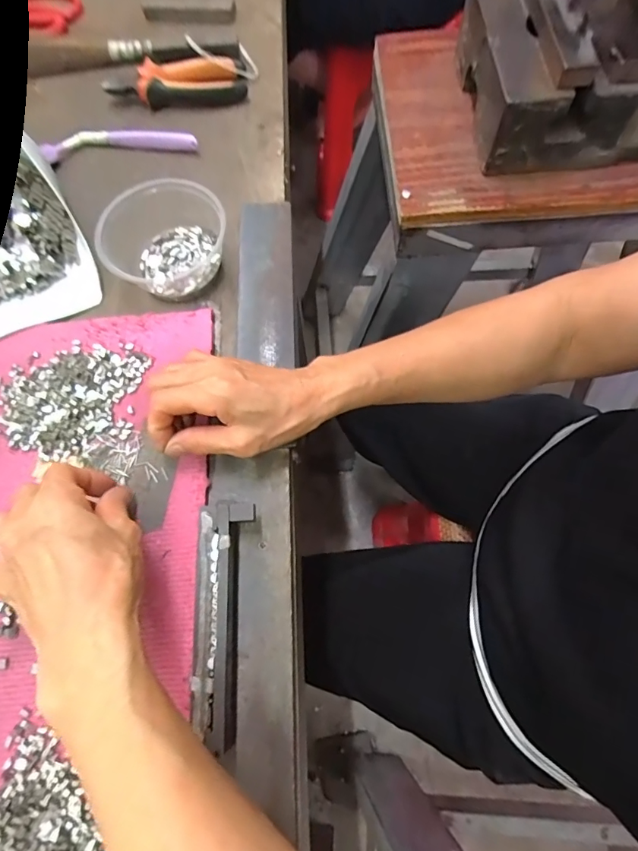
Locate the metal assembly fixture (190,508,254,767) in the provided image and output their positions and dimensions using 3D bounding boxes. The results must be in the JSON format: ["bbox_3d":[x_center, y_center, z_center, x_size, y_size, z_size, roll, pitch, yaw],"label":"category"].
[{"bbox_3d":[-0.068,0.123,0.305,0.030,0.030,0.147,3,70,1],"label":"metal assembly fixture"}]

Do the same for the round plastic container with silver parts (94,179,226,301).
[{"bbox_3d":[-0.130,-0.159,0.393,0.091,0.060,0.095,0,70,0],"label":"round plastic container with silver parts"}]

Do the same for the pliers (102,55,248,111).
[{"bbox_3d":[-0.156,-0.376,0.494,0.146,0.026,0.055,-6,70,-2],"label":"pliers"}]

